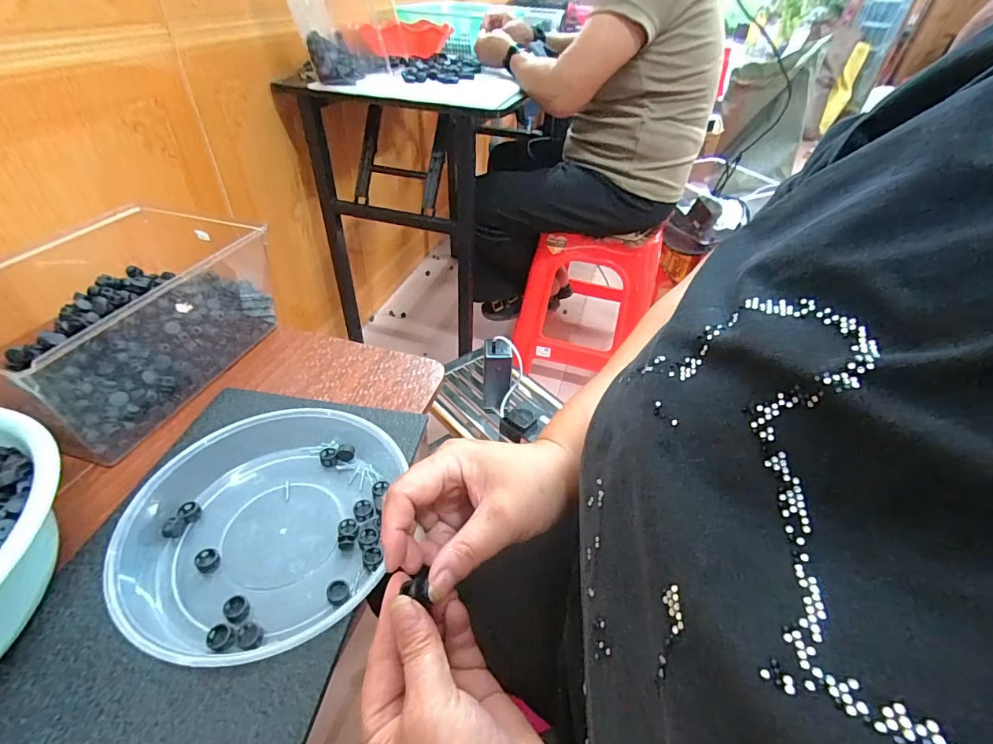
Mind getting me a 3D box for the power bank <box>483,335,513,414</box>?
[{"bbox_3d":[0.001,0.001,0.770,0.045,0.124,0.030,4,16,0],"label":"power bank"}]

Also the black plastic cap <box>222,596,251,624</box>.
[{"bbox_3d":[-0.205,0.187,0.362,0.019,0.011,0.016,30,48,25],"label":"black plastic cap"}]

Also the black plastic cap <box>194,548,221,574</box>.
[{"bbox_3d":[-0.248,0.161,0.394,0.018,0.006,0.024,-28,52,-31],"label":"black plastic cap"}]

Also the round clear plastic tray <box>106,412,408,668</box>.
[{"bbox_3d":[-0.194,0.126,0.397,0.208,0.045,0.224,2,42,-2],"label":"round clear plastic tray"}]

